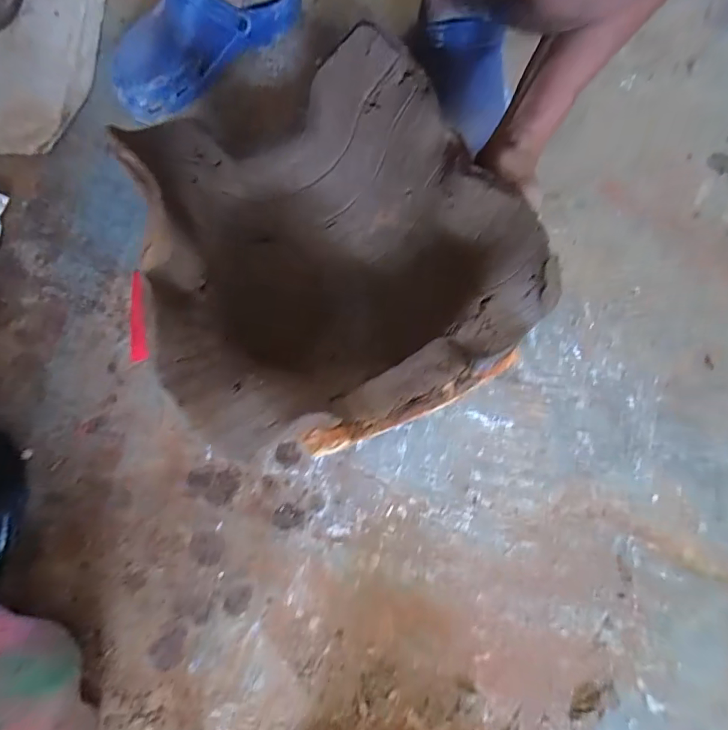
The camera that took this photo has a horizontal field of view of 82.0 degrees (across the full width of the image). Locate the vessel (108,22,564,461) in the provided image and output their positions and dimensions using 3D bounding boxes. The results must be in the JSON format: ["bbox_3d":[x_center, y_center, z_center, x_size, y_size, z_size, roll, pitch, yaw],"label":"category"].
[{"bbox_3d":[-0.040,-0.102,0.409,0.302,0.162,0.335,-27,80,-5],"label":"vessel"}]

